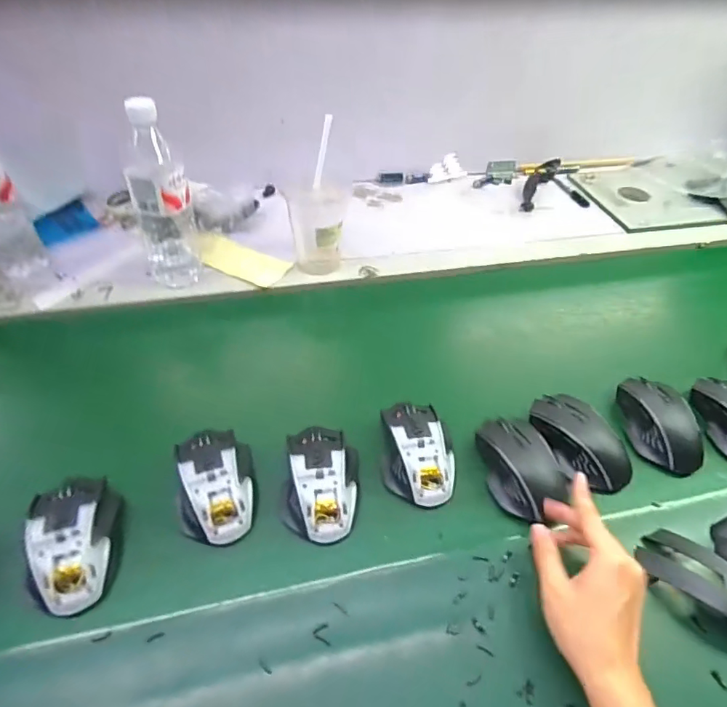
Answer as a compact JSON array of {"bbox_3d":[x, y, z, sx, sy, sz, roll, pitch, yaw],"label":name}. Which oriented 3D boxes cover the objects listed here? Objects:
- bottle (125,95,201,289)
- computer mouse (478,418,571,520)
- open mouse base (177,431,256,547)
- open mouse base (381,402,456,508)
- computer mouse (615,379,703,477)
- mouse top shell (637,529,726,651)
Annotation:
[{"bbox_3d":[-0.251,-0.185,0.629,0.069,0.238,0.072,-13,48,-19],"label":"bottle"},{"bbox_3d":[0.156,0.110,0.497,0.063,0.038,0.108,-11,54,-12],"label":"computer mouse"},{"bbox_3d":[-0.140,0.120,0.474,0.067,0.033,0.111,-8,47,-14],"label":"open mouse base"},{"bbox_3d":[0.055,0.096,0.508,0.068,0.031,0.109,1,52,-3],"label":"open mouse base"},{"bbox_3d":[0.329,0.074,0.551,0.073,0.036,0.115,-4,48,-7],"label":"computer mouse"},{"bbox_3d":[0.298,0.203,0.427,0.065,0.026,0.116,-23,52,-27],"label":"mouse top shell"}]

